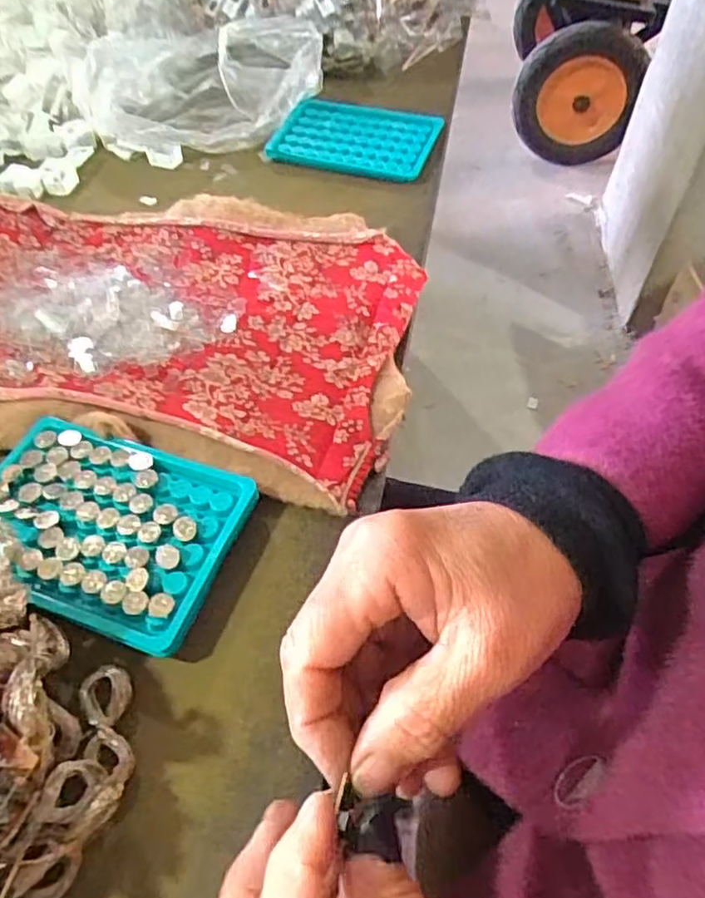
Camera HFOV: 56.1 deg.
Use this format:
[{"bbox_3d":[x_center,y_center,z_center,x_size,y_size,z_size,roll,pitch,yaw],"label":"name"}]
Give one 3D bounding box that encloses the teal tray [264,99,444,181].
[{"bbox_3d":[0.000,-0.262,0.555,0.132,0.014,0.085,14,54,11],"label":"teal tray"}]

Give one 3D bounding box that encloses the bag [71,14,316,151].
[{"bbox_3d":[-0.130,-0.315,0.564,0.209,0.048,0.127,-7,53,-5],"label":"bag"}]

